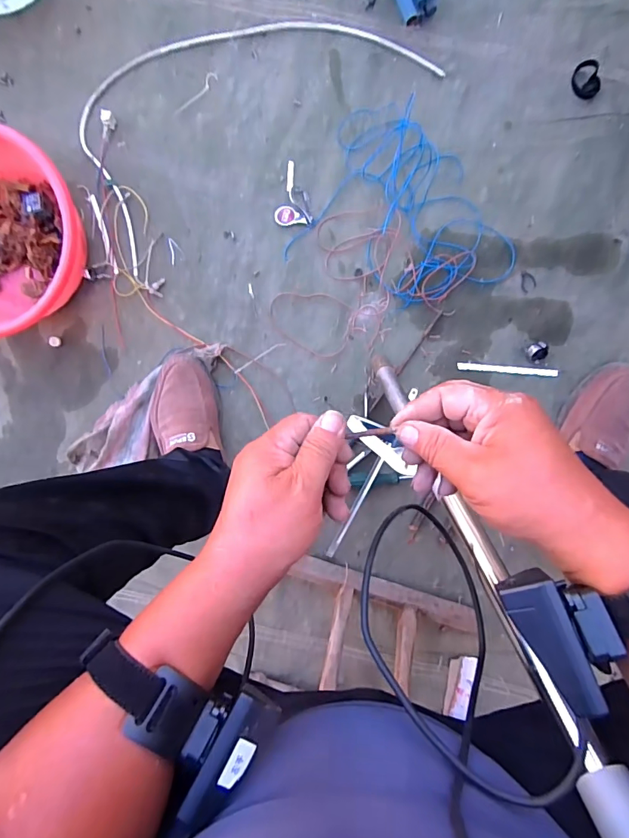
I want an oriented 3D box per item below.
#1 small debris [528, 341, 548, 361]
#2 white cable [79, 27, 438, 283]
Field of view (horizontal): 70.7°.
[{"bbox_3d":[0.309,-0.094,0.616,0.024,0.022,0.024,1,99,4],"label":"small debris"},{"bbox_3d":[-0.113,-0.422,0.592,0.509,0.039,0.250,-33,98,2],"label":"white cable"}]

